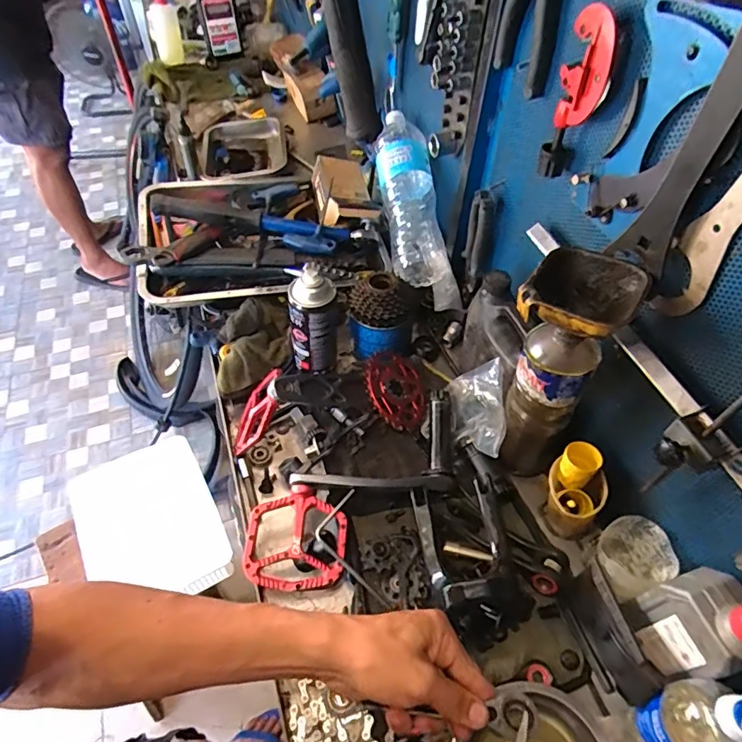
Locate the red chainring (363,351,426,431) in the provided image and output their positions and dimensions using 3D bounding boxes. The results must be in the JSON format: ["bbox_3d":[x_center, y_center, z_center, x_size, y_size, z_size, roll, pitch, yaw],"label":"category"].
[{"bbox_3d":[0.035,0.027,0.726,0.106,0.010,0.116,17,54,-30],"label":"red chainring"}]

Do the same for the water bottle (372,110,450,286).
[{"bbox_3d":[0.066,-0.291,0.848,0.096,0.083,0.307,-7,81,-7],"label":"water bottle"}]

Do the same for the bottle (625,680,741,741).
[{"bbox_3d":[0.281,0.304,0.441,0.066,0.163,0.056,-8,51,-8],"label":"bottle"}]

